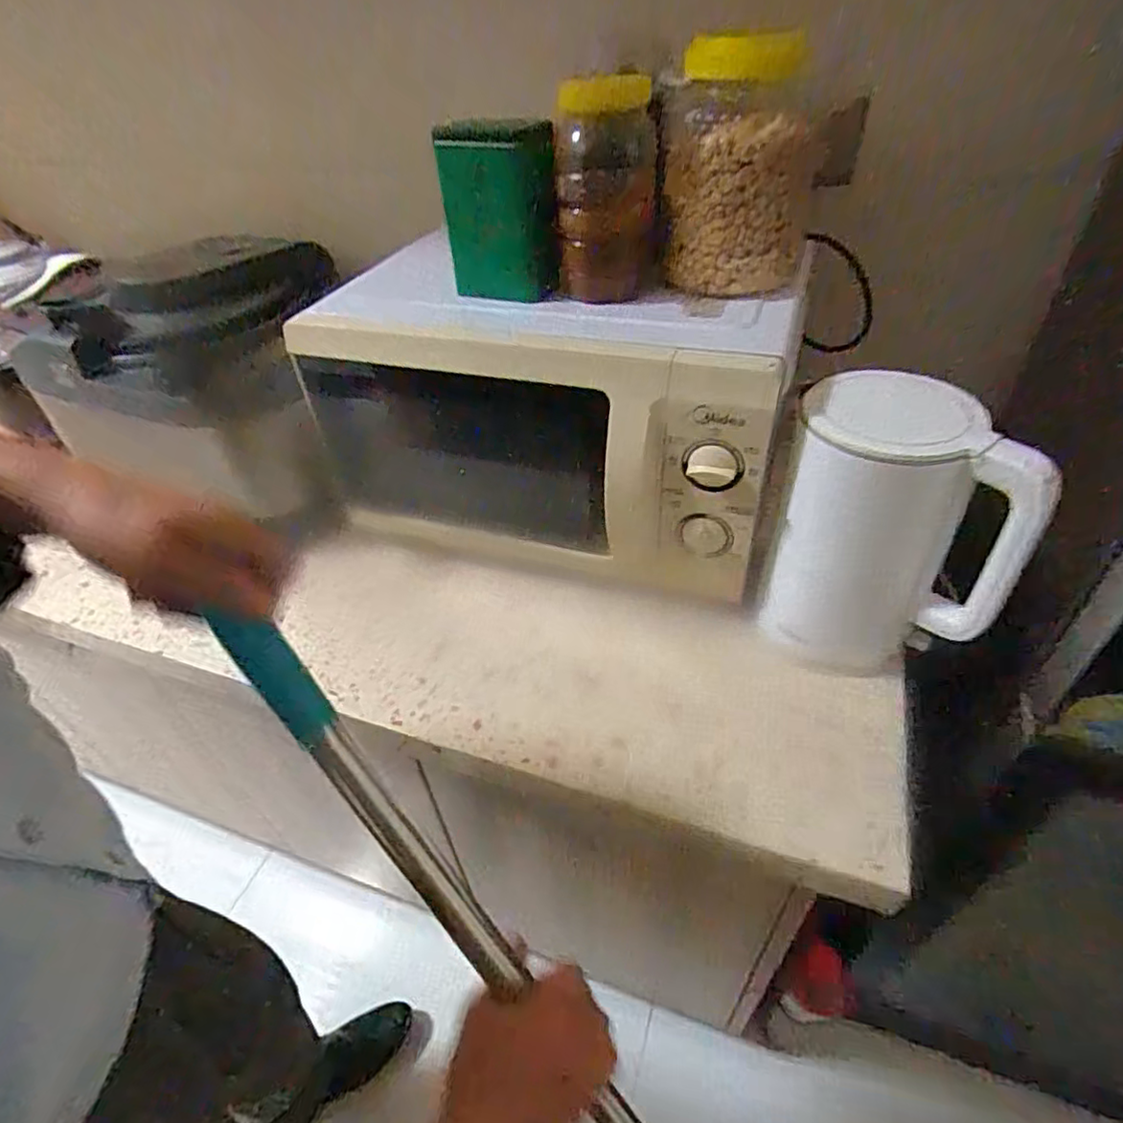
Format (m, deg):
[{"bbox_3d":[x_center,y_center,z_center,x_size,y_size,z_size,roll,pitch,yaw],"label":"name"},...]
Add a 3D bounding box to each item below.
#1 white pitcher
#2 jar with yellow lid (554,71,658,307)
[{"bbox_3d":[0.281,-0.022,0.547,0.169,0.244,0.117,13,44,19],"label":"white pitcher"},{"bbox_3d":[0.036,-0.313,0.553,0.081,0.171,0.098,-3,41,1],"label":"jar with yellow lid"}]

